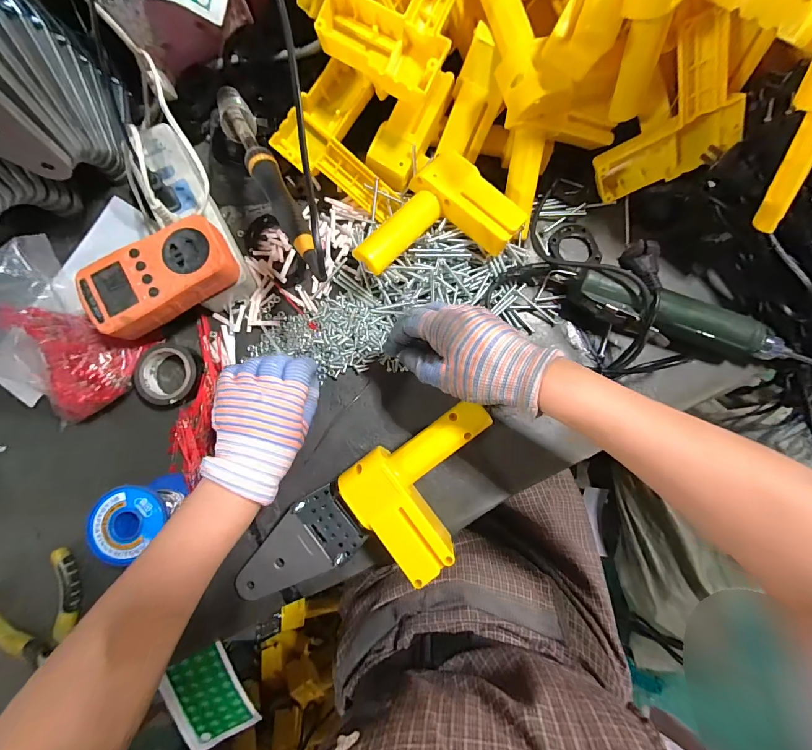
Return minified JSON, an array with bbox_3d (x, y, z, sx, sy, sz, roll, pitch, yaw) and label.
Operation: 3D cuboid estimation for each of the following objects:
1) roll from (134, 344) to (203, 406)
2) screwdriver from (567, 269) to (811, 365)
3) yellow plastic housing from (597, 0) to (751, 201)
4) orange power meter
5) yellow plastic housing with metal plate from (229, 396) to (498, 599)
[{"bbox_3d":[-0.239,0.000,0.343,0.059,0.020,0.059,0,82,0],"label":"roll"},{"bbox_3d":[0.286,-0.052,0.346,0.247,0.048,0.047,15,82,2],"label":"screwdriver"},{"bbox_3d":[0.236,-0.237,0.315,0.113,0.119,0.030,-14,50,23],"label":"yellow plastic housing"},{"bbox_3d":[-0.223,-0.090,0.315,0.127,0.038,0.063,-29,83,-4],"label":"orange power meter"},{"bbox_3d":[-0.030,0.136,0.315,0.277,0.051,0.108,-32,83,-5],"label":"yellow plastic housing with metal plate"}]

